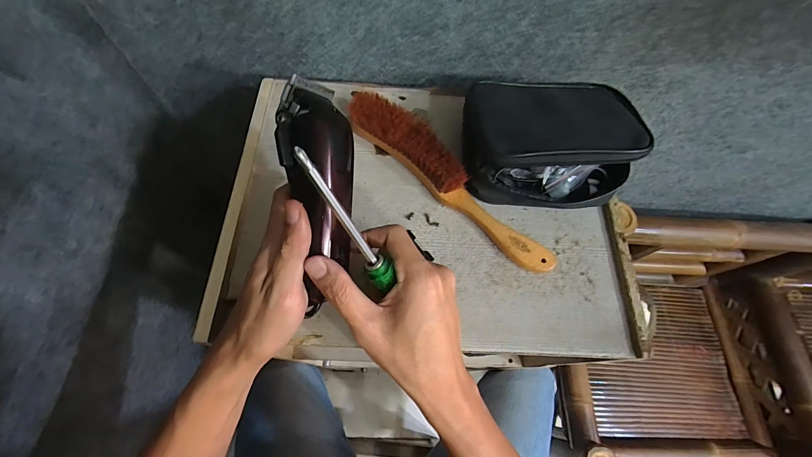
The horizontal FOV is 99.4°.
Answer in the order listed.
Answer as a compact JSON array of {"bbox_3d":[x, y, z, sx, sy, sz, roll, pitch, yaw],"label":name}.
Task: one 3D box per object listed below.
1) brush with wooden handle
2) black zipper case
[{"bbox_3d":[0.045,-0.052,0.356,0.260,0.042,0.043,41,69,14],"label":"brush with wooden handle"},{"bbox_3d":[0.141,-0.088,0.352,0.158,0.087,0.130,0,65,-4],"label":"black zipper case"}]

